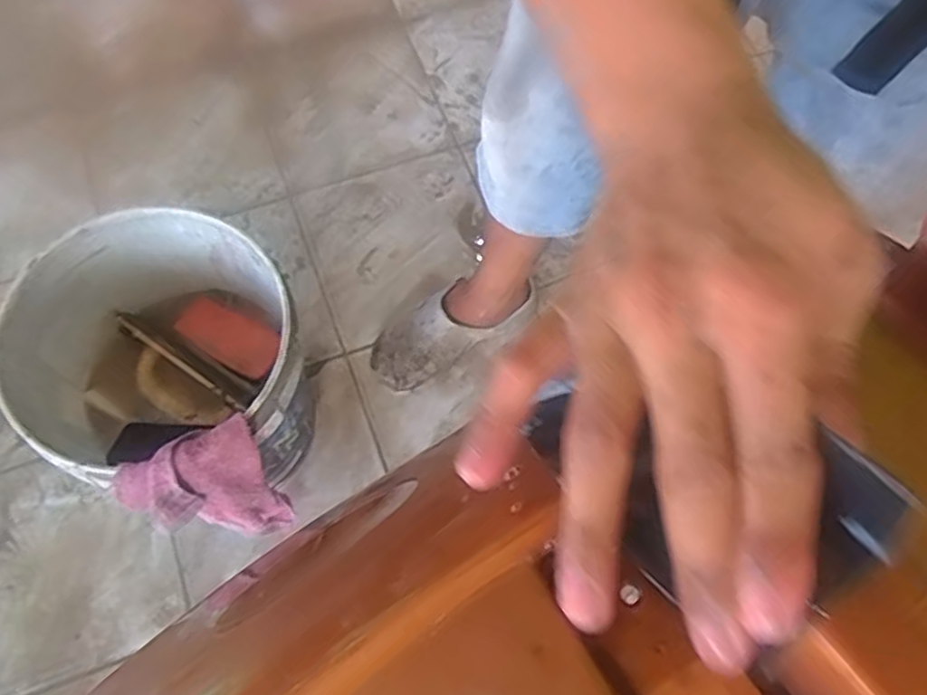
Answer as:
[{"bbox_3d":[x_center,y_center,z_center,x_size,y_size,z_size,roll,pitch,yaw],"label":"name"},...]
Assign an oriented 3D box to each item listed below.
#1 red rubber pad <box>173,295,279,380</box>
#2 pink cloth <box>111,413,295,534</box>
[{"bbox_3d":[-0.302,-0.016,0.924,0.143,0.017,0.067,30,69,10],"label":"red rubber pad"},{"bbox_3d":[-0.272,0.170,0.818,0.141,0.296,0.056,-29,71,-13],"label":"pink cloth"}]

